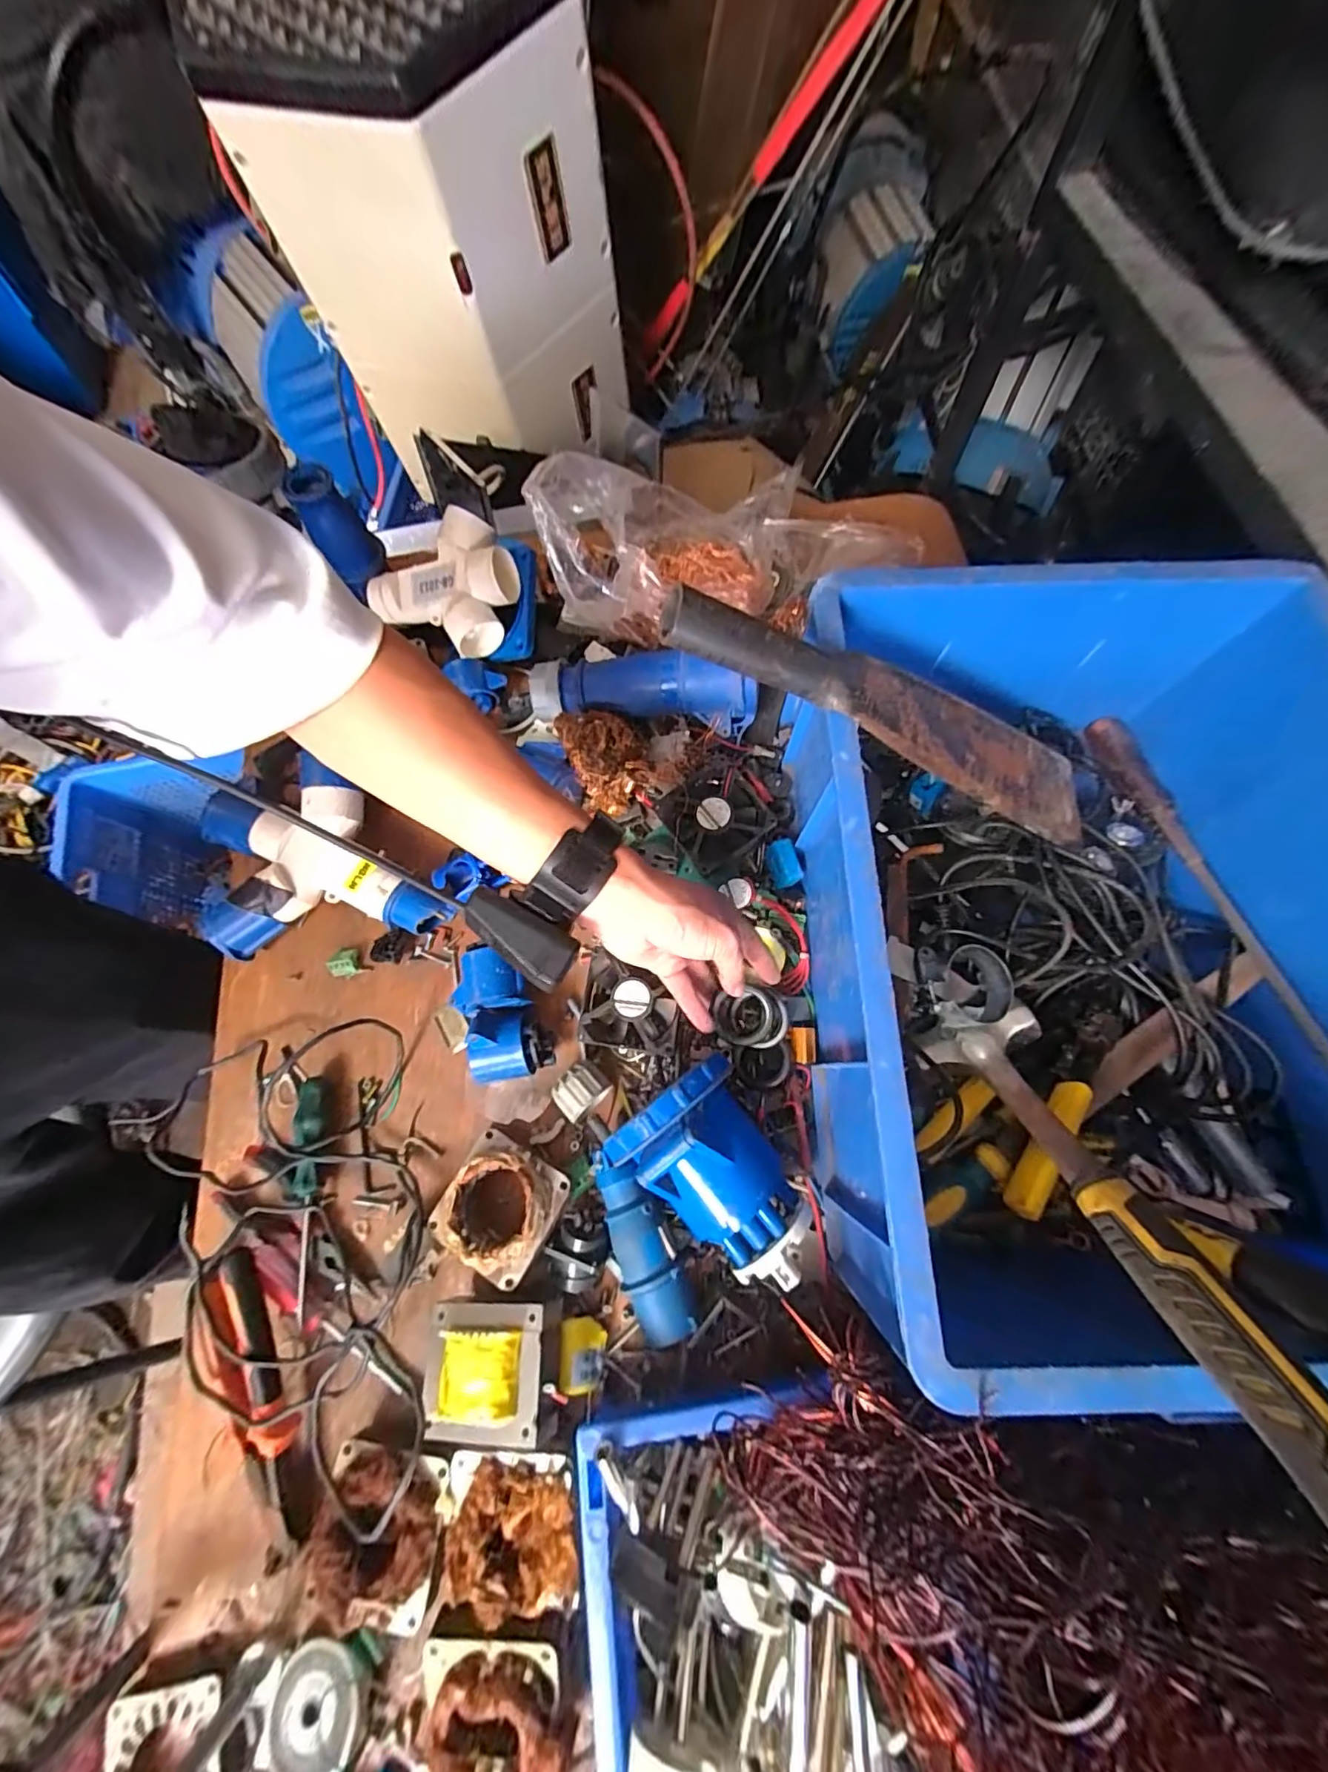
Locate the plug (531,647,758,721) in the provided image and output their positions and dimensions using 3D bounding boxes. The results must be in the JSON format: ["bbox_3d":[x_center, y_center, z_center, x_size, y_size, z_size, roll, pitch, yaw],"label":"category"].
[{"bbox_3d":[-0.020,-0.182,0.517,0.202,0.070,0.067,4,72,2],"label":"plug"}]

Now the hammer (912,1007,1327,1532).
[{"bbox_3d":[0.237,0.167,0.298,0.081,0.277,0.032,-5,114,-1],"label":"hammer"}]

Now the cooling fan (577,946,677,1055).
[{"bbox_3d":[-0.028,0.099,0.475,0.079,0.031,0.071,10,72,4],"label":"cooling fan"}]

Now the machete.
[{"bbox_3d":[0.168,-0.108,0.387,0.367,0.024,0.079,14,70,-25],"label":"machete"}]

